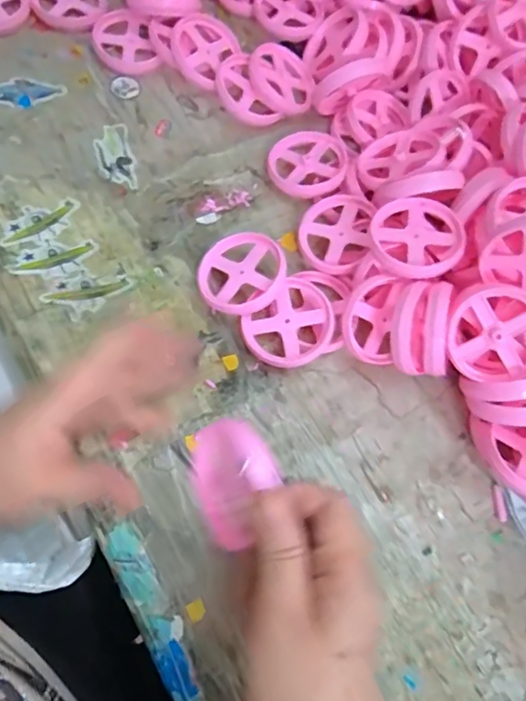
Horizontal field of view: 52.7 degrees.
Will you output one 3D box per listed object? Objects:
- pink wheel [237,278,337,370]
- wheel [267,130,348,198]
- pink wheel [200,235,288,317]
[{"bbox_3d":[0.021,-0.016,0.381,0.065,0.020,0.054,-38,76,-13],"label":"pink wheel"},{"bbox_3d":[0.037,-0.153,0.432,0.061,0.016,0.061,1,71,-2],"label":"wheel"},{"bbox_3d":[-0.015,-0.056,0.384,0.064,0.008,0.062,-6,64,12],"label":"pink wheel"}]

